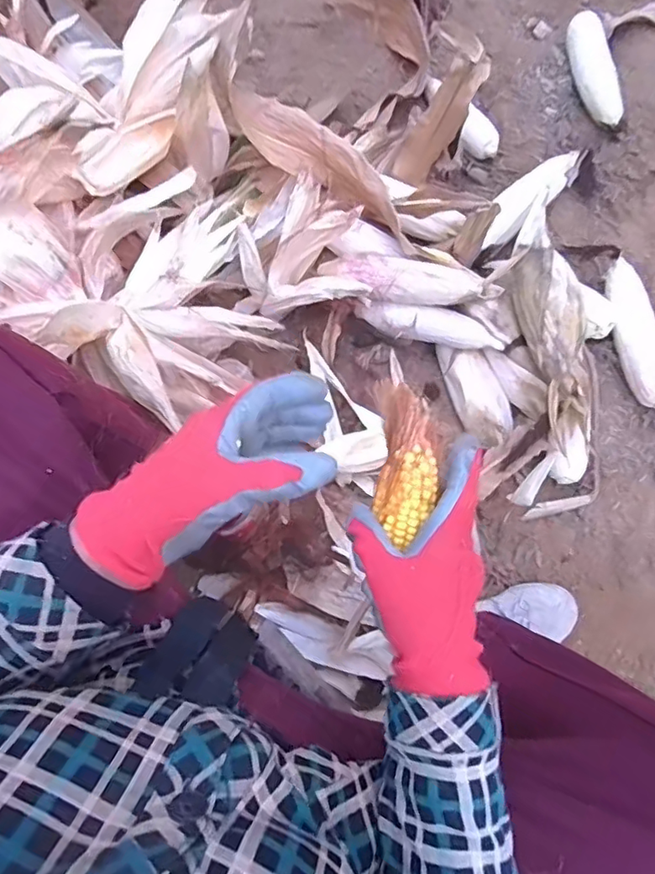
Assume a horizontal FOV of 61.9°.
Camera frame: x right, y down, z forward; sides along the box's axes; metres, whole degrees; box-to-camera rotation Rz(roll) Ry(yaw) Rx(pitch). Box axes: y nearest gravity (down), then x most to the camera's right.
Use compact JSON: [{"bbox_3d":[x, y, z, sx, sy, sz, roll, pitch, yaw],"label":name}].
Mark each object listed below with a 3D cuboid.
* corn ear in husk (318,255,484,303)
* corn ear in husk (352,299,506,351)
[{"bbox_3d":[0.095,-0.212,0.738,0.217,0.050,0.063,9,77,2],"label":"corn ear in husk"},{"bbox_3d":[0.138,-0.152,0.760,0.197,0.049,0.040,15,77,3],"label":"corn ear in husk"}]

